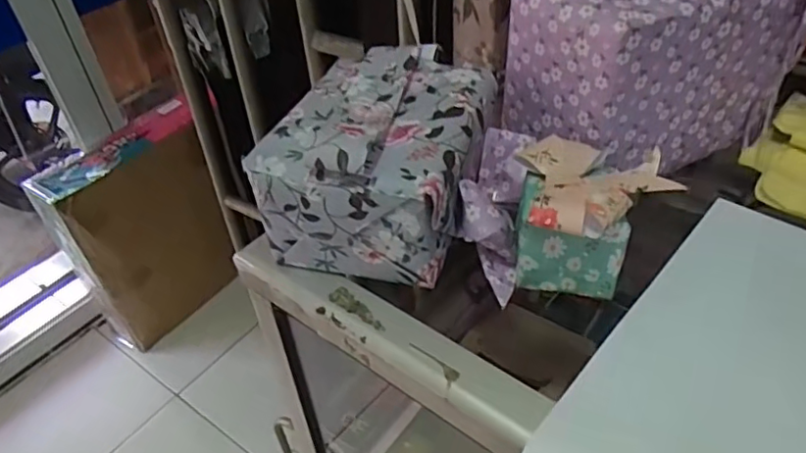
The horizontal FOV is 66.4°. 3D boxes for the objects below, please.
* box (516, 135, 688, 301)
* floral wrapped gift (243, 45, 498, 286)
[{"bbox_3d":[0.108,-0.003,0.362,0.081,0.068,0.077,7,44,13],"label":"box"},{"bbox_3d":[-0.006,-0.055,0.414,0.118,0.086,0.172,11,44,17],"label":"floral wrapped gift"}]

